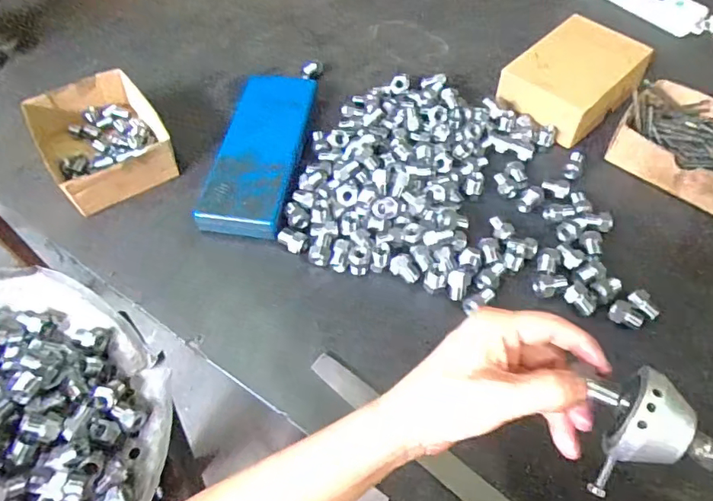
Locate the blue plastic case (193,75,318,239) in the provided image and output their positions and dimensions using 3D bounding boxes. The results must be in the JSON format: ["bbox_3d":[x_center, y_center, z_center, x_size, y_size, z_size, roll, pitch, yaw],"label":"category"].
[{"bbox_3d":[-0.111,-0.118,0.596,0.087,0.025,0.242,8,55,4],"label":"blue plastic case"}]

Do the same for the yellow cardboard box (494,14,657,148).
[{"bbox_3d":[0.274,-0.222,0.659,0.157,0.059,0.122,-35,63,-23],"label":"yellow cardboard box"}]

